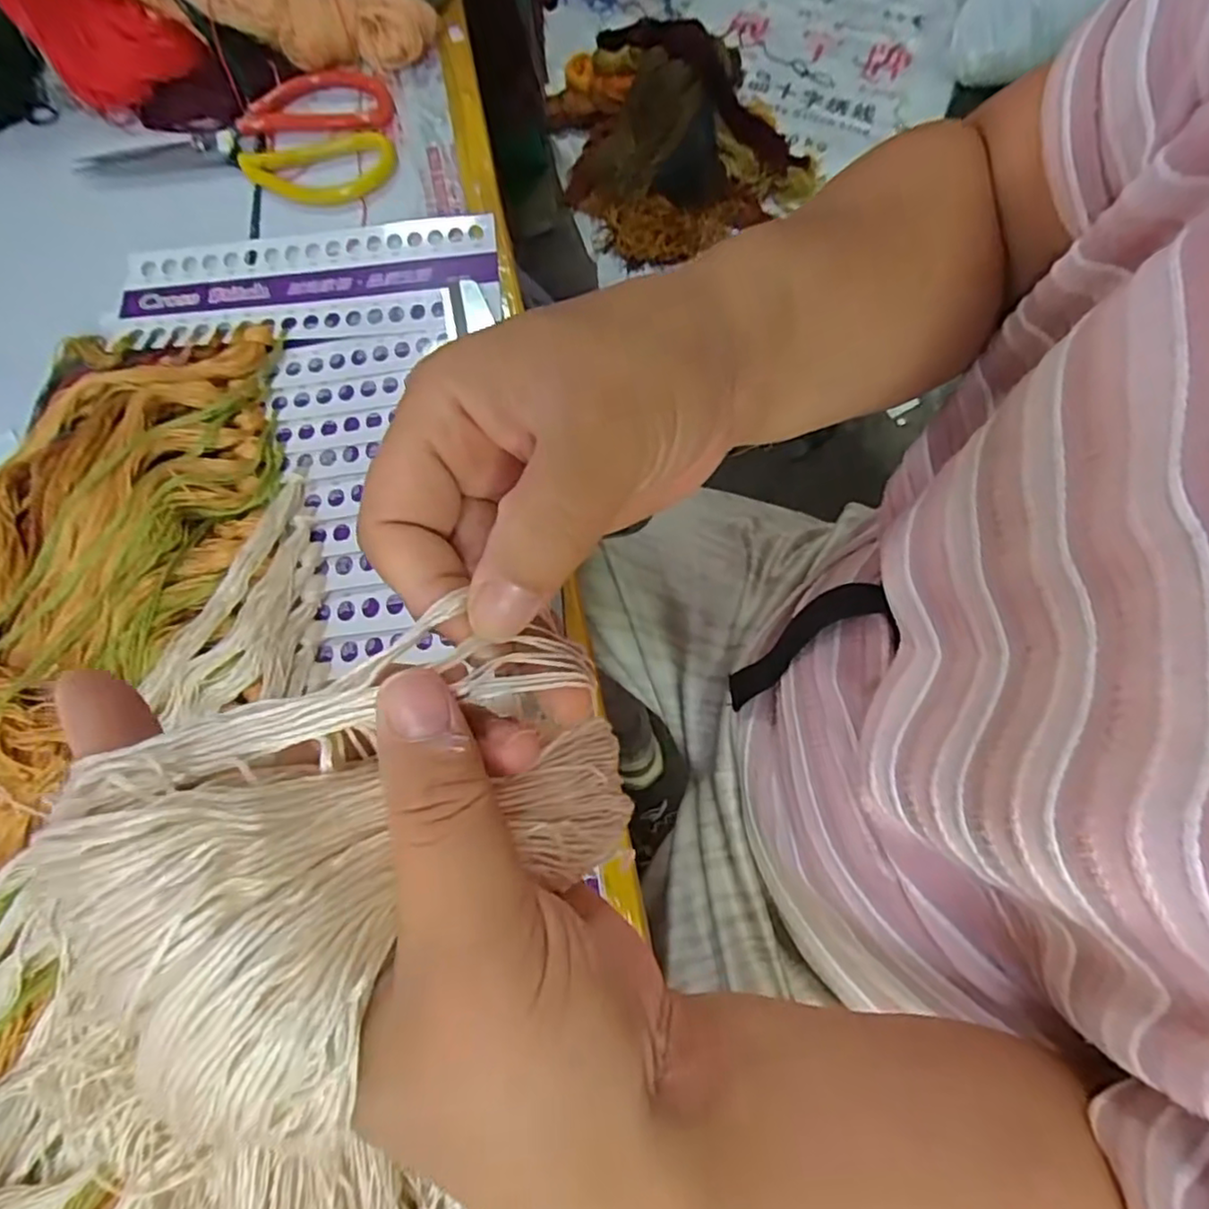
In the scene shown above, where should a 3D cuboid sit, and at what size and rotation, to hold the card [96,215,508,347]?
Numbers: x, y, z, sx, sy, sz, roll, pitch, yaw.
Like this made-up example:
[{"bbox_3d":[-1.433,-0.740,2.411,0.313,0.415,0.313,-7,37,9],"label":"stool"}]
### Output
[{"bbox_3d":[-0.192,-0.206,0.426,0.241,0.010,0.079,-5,73,-1],"label":"card"}]

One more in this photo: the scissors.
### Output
[{"bbox_3d":[-0.250,-0.328,0.457,0.211,0.014,0.106,2,73,1],"label":"scissors"}]

